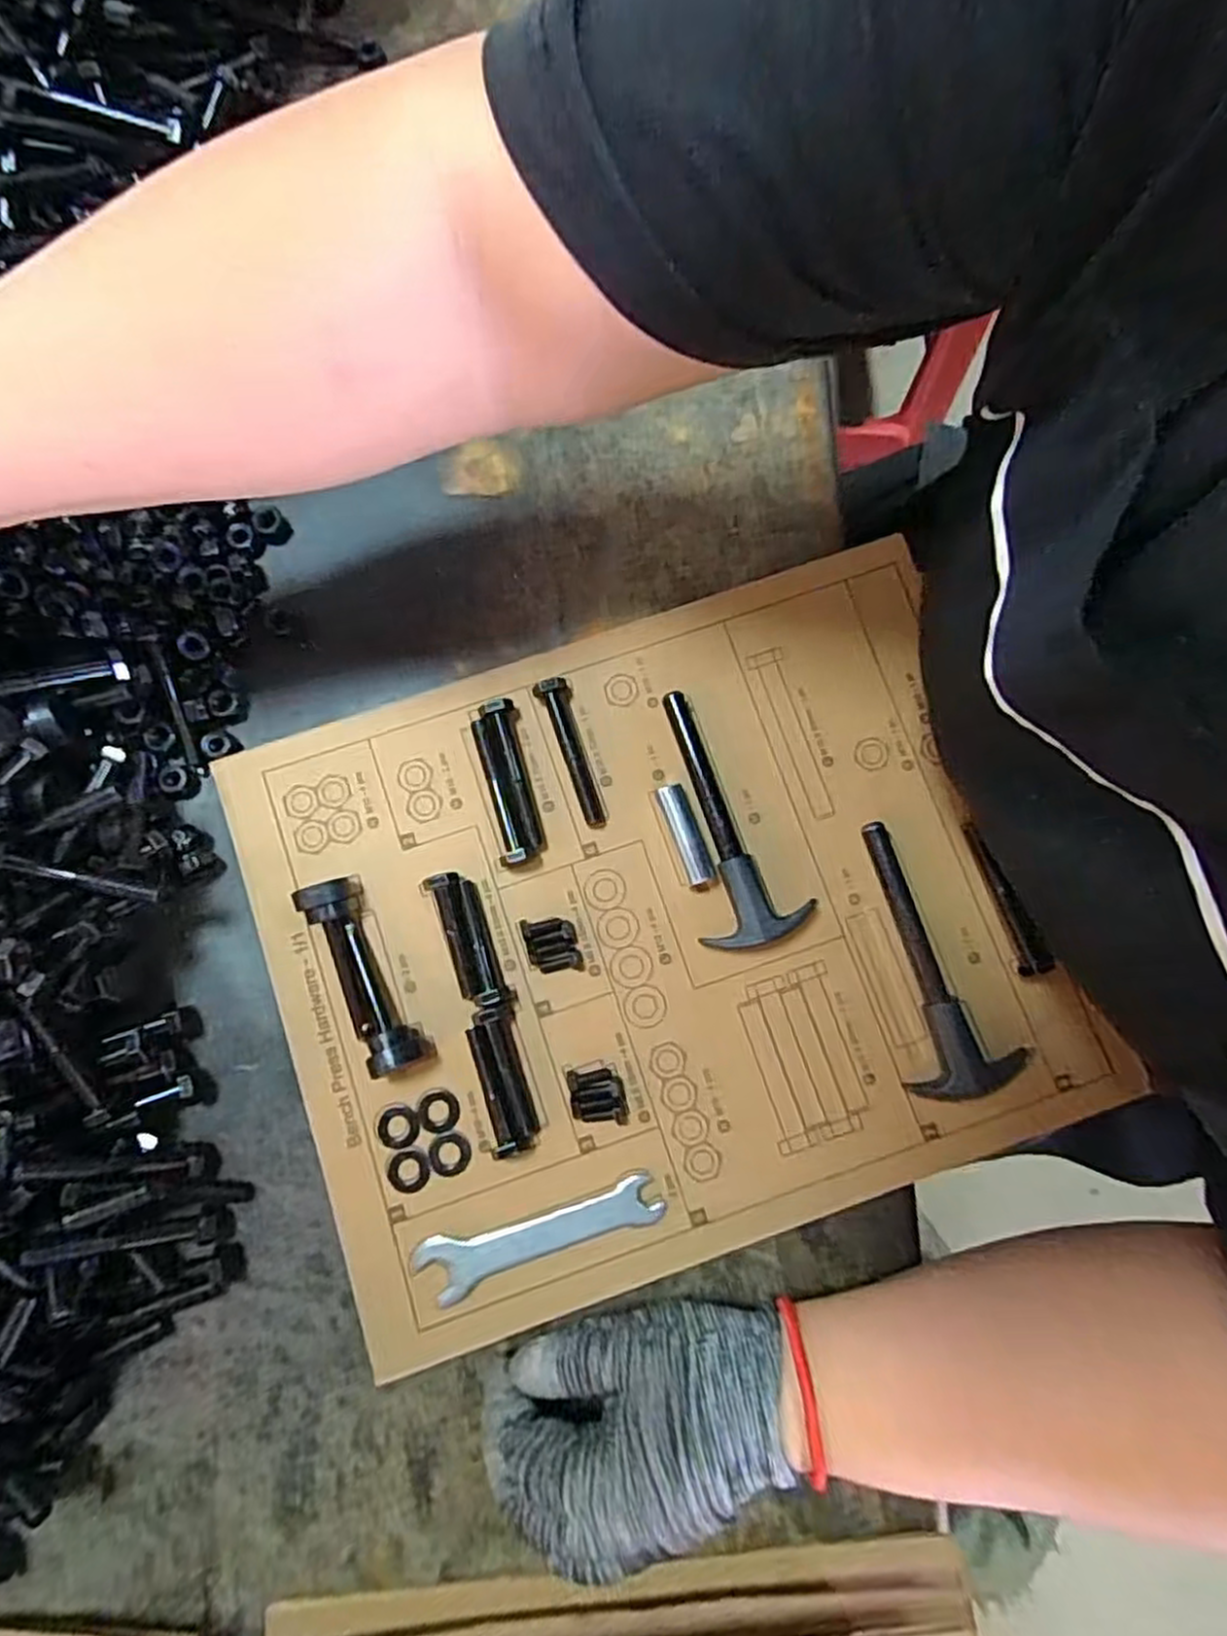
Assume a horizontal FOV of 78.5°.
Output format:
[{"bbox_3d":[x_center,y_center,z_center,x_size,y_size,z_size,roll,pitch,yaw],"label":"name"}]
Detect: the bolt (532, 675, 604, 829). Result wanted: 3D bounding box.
[{"bbox_3d":[-0.022,-0.033,0.376,0.016,0.017,0.075,-16,80,-3],"label":"bolt"}]

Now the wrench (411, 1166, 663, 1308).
[{"bbox_3d":[-0.034,0.192,0.345,0.114,0.004,0.026,-18,81,-4],"label":"wrench"}]

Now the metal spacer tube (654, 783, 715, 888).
[{"bbox_3d":[0.035,0.008,0.372,0.013,0.013,0.050,-18,81,-4],"label":"metal spacer tube"}]

